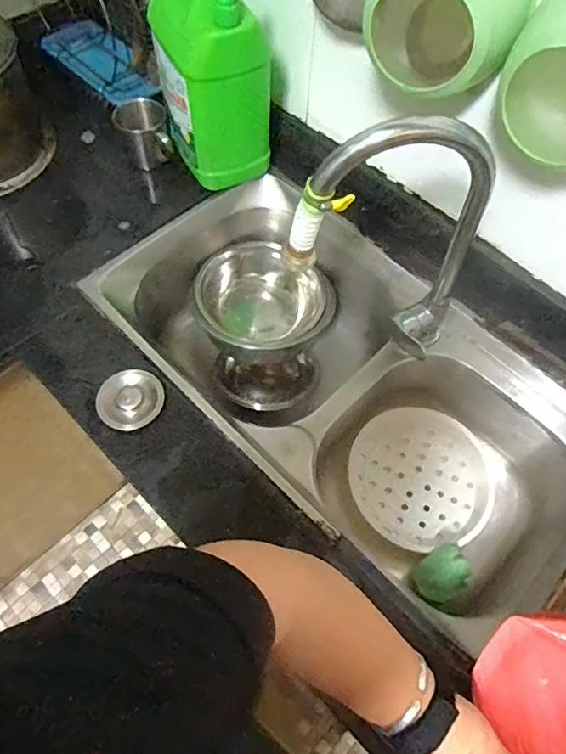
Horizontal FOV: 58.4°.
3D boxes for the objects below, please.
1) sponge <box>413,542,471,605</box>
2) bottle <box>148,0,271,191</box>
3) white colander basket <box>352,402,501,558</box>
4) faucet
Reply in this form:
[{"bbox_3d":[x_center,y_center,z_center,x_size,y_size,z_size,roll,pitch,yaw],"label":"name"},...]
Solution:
[{"bbox_3d":[0.220,0.272,0.690,0.064,0.054,0.063,-35,69,-18],"label":"sponge"},{"bbox_3d":[-0.101,-0.442,0.735,0.147,0.281,0.155,-9,64,-6],"label":"bottle"},{"bbox_3d":[0.217,0.152,0.793,0.210,0.043,0.217,19,64,7],"label":"white colander basket"},{"bbox_3d":[0.116,-0.148,0.594,0.216,0.348,0.074,5,63,0],"label":"faucet"}]

